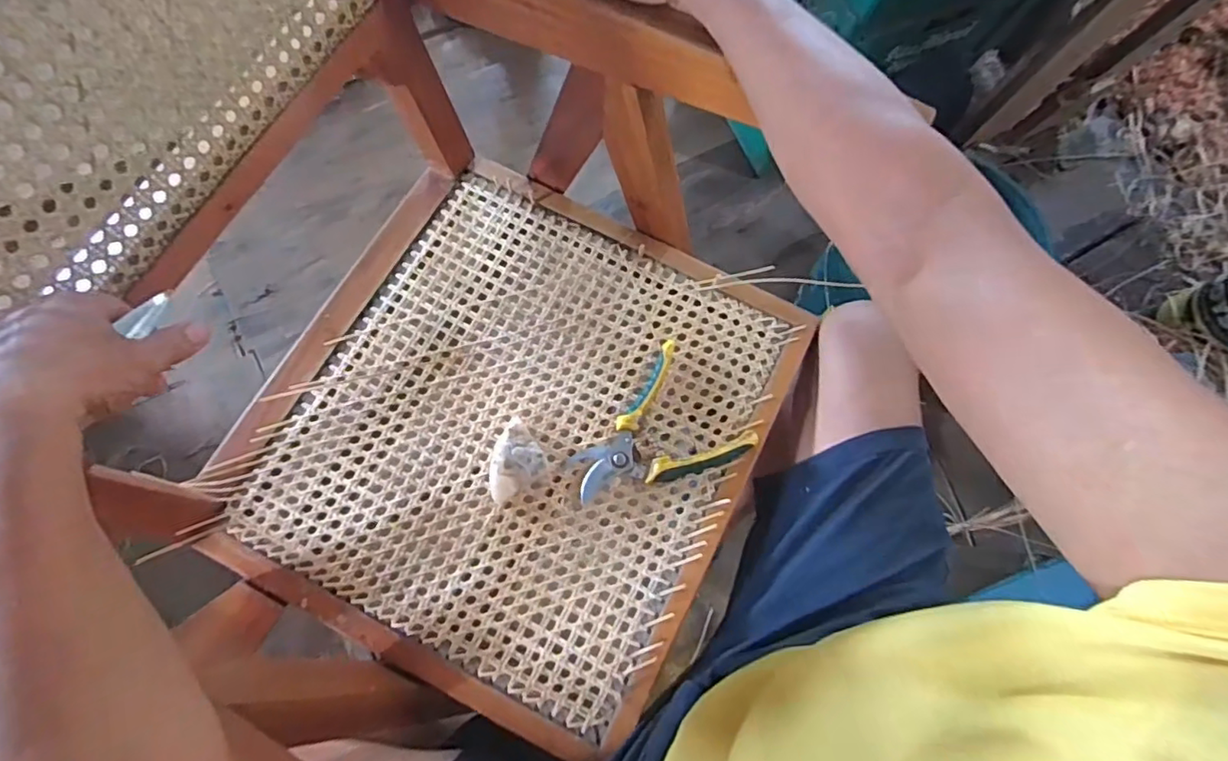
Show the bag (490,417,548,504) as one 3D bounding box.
[{"bbox_3d":[-0.104,0.078,0.581,0.064,0.026,0.064,-35,76,-12],"label":"bag"}]

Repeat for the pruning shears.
[{"bbox_3d":[0.040,0.065,0.596,0.170,0.019,0.134,-39,77,-13],"label":"pruning shears"}]

